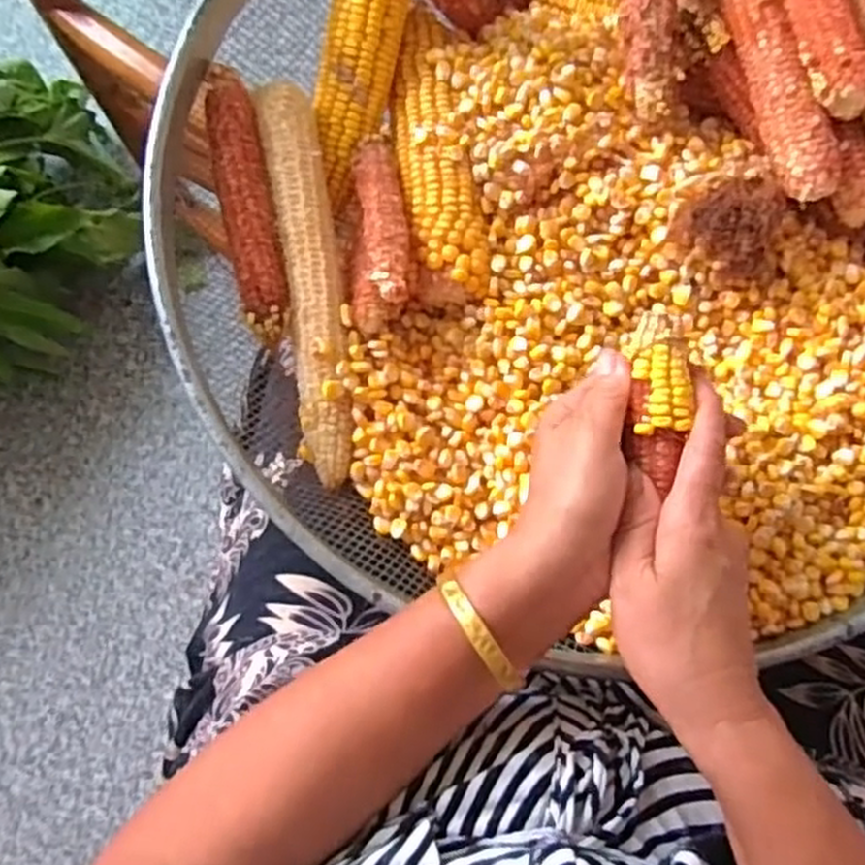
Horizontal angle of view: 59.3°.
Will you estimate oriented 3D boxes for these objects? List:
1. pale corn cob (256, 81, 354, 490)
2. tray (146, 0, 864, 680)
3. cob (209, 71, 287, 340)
[{"bbox_3d":[-0.071,-0.089,0.443,0.033,0.025,0.234,-8,80,-2],"label":"pale corn cob"},{"bbox_3d":[0.091,-0.115,0.414,0.451,0.108,0.479,0,80,0],"label":"tray"},{"bbox_3d":[-0.107,-0.132,0.438,0.027,0.025,0.157,-11,80,-2],"label":"cob"}]

